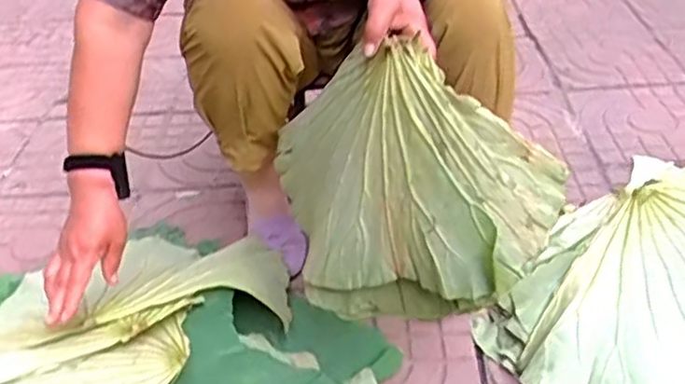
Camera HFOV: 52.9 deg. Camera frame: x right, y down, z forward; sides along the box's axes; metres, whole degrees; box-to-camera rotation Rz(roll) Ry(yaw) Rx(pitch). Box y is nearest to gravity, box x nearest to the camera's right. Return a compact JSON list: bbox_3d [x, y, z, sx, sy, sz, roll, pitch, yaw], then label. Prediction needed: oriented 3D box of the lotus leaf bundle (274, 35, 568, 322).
[{"bbox_3d":[0.040,-0.018,0.825,0.392,0.267,0.186,20,43,30],"label":"lotus leaf bundle"}]

